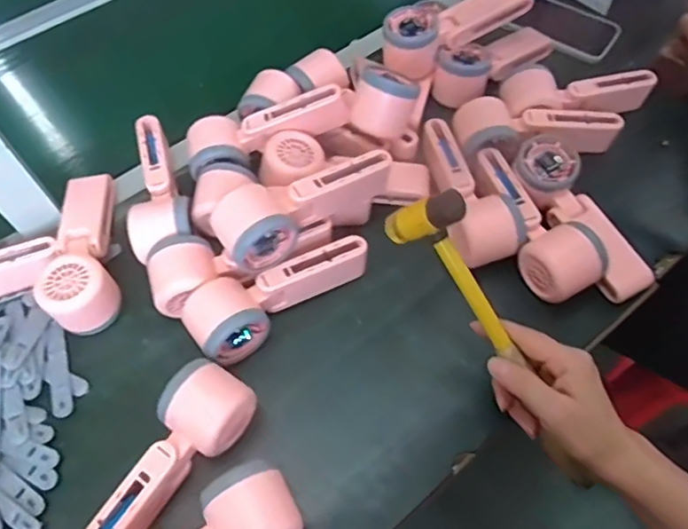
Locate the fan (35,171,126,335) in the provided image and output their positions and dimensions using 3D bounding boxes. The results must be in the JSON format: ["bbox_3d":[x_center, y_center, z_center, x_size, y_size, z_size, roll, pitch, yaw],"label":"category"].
[{"bbox_3d":[-0.245,-0.016,0.529,0.054,0.051,0.164,-13,58,-6],"label":"fan"}]

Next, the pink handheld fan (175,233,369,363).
[{"bbox_3d":[-0.060,0.021,0.505,0.165,0.049,0.059,-36,63,-19],"label":"pink handheld fan"}]

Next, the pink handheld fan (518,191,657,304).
[{"bbox_3d":[0.213,-0.011,0.503,0.093,0.050,0.106,-31,62,-16],"label":"pink handheld fan"}]

